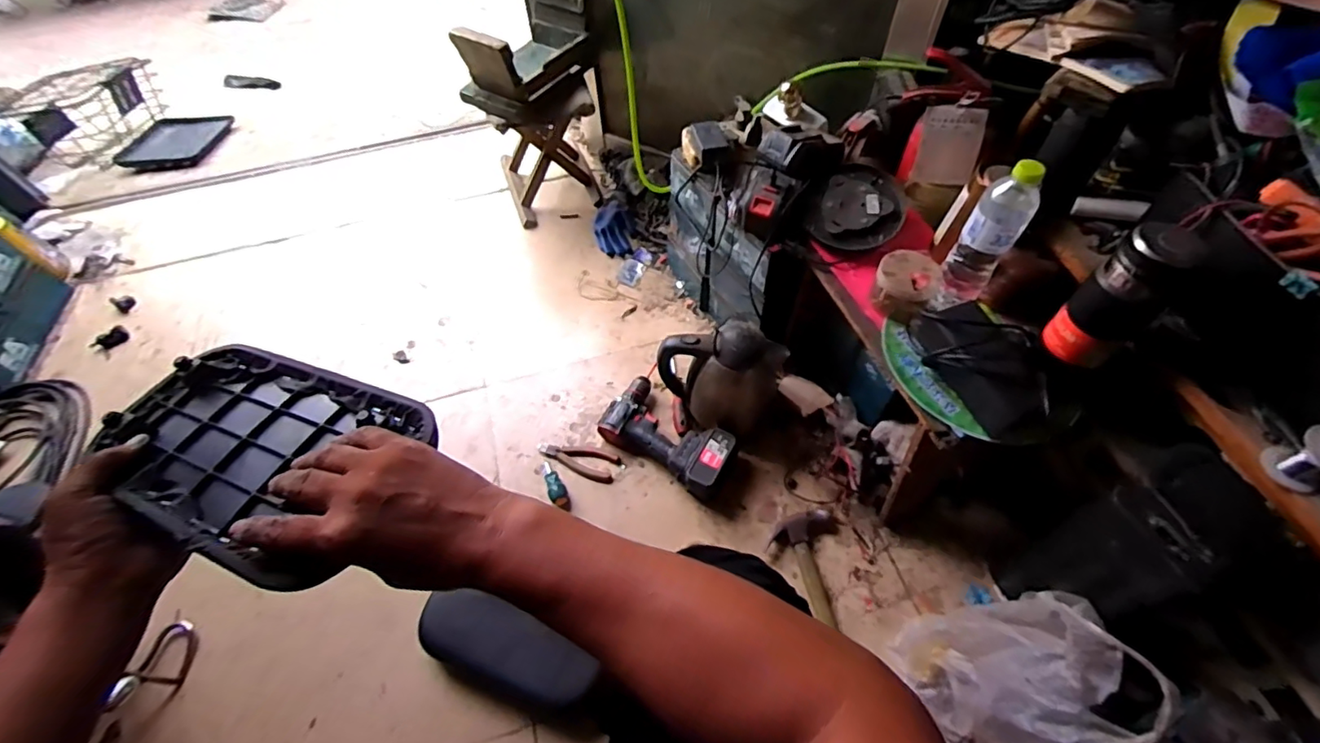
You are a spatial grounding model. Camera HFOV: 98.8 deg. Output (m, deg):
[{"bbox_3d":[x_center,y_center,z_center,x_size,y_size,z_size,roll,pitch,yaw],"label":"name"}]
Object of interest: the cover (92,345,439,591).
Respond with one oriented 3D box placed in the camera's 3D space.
[{"bbox_3d":[-0.327,0.058,0.459,0.305,0.038,0.159,14,54,25],"label":"cover"}]

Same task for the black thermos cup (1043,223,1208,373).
[{"bbox_3d":[0.522,-0.081,0.645,0.072,0.169,0.077,-1,58,2],"label":"black thermos cup"}]

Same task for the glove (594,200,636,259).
[{"bbox_3d":[-0.109,-0.345,1.340,0.090,0.033,0.181,-16,58,-7],"label":"glove"}]

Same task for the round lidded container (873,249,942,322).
[{"bbox_3d":[0.352,-0.123,0.811,0.084,0.067,0.074,20,61,14],"label":"round lidded container"}]

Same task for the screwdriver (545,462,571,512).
[{"bbox_3d":[-0.185,0.201,0.998,0.030,0.026,0.100,-24,60,-12],"label":"screwdriver"}]

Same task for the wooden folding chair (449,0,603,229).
[{"bbox_3d":[-0.272,-0.580,1.268,0.265,0.417,0.292,-6,58,-1],"label":"wooden folding chair"}]

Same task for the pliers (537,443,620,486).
[{"bbox_3d":[-0.151,0.159,1.032,0.154,0.010,0.057,15,60,12],"label":"pliers"}]

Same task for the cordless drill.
[{"bbox_3d":[0.018,0.108,1.016,0.240,0.075,0.142,29,63,19],"label":"cordless drill"}]

